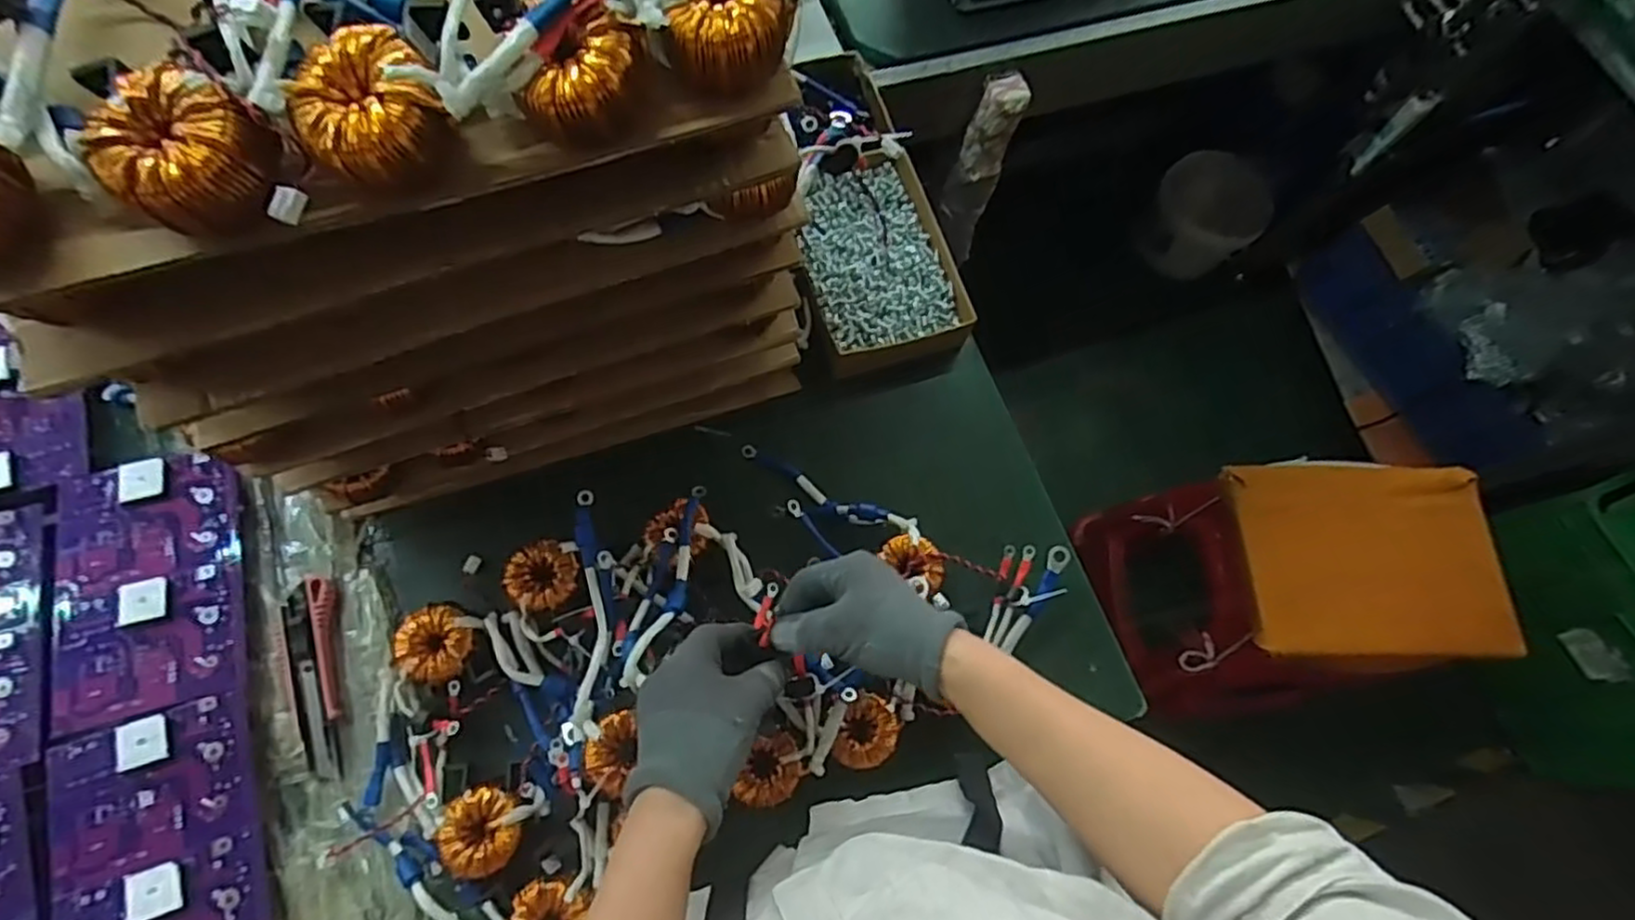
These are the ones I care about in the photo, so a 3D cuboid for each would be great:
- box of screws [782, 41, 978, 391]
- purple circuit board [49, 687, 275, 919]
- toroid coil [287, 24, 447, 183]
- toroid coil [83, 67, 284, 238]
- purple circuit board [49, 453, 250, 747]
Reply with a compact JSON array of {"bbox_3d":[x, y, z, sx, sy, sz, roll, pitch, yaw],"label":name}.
[{"bbox_3d":[0.037,-0.246,0.716,0.141,0.057,0.342,-14,73,-9],"label":"box of screws"},{"bbox_3d":[-0.456,0.279,0.491,0.127,0.015,0.200,-14,75,-15],"label":"purple circuit board"},{"bbox_3d":[-0.191,-0.150,0.304,0.055,0.030,0.055,1,71,-4],"label":"toroid coil"},{"bbox_3d":[-0.258,-0.127,0.292,0.061,0.036,0.057,1,71,-4],"label":"toroid coil"},{"bbox_3d":[-0.518,0.094,0.548,0.126,0.018,0.199,-13,73,-12],"label":"purple circuit board"}]

